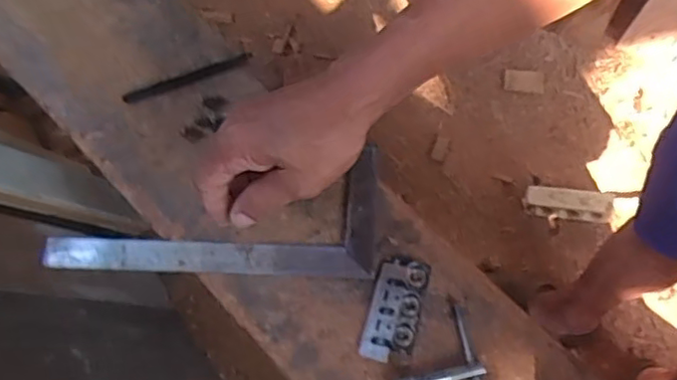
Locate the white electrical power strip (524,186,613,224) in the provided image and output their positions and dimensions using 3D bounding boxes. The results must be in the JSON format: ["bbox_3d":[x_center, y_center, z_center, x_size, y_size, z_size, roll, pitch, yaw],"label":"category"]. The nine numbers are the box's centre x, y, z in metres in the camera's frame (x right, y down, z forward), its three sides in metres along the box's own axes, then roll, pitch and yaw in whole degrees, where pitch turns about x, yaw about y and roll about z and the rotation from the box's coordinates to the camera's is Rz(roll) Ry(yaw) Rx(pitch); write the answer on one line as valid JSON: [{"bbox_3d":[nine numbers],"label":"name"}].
[{"bbox_3d":[0.434,0.026,1.193,0.155,0.058,0.049,10,68,3],"label":"white electrical power strip"}]

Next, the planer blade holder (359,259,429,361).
[{"bbox_3d":[0.048,0.100,0.534,0.042,0.008,0.089,15,68,5],"label":"planer blade holder"}]

